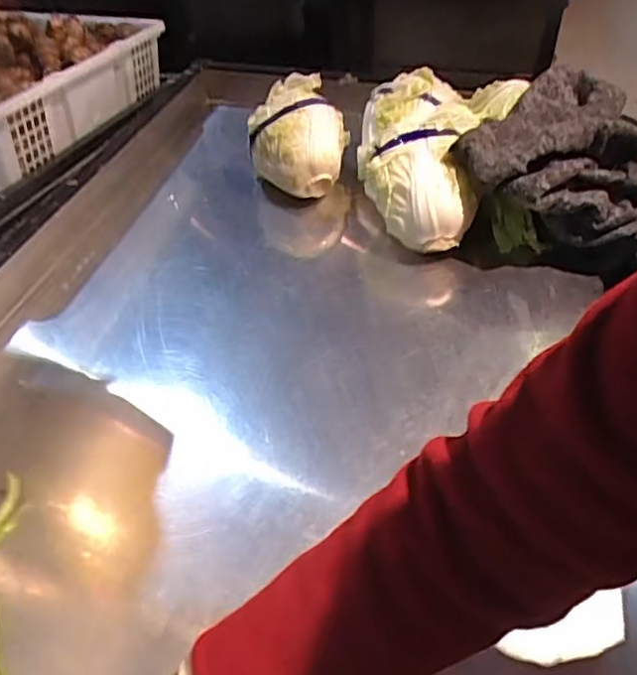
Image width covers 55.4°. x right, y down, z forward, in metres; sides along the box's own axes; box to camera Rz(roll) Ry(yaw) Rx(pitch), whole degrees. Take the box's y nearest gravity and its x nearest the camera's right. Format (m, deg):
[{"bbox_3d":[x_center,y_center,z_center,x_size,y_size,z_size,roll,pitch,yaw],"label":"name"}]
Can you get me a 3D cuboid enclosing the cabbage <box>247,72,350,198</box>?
[{"bbox_3d":[-0.035,-0.316,0.950,0.146,0.133,0.138,8,46,11],"label":"cabbage"}]

